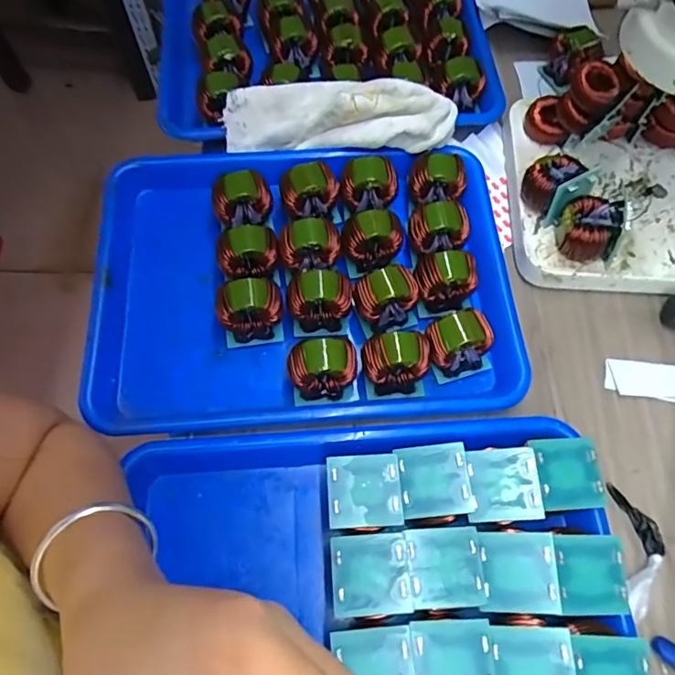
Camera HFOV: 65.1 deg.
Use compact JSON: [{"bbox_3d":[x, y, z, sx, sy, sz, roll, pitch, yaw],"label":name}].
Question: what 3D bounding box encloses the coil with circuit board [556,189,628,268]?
[{"bbox_3d":[0.202,-0.088,0.425,0.043,0.049,0.044,2,65,1],"label":"coil with circuit board"}]

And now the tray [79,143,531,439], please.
[{"bbox_3d":[-0.029,-0.046,0.432,0.331,0.063,0.247,-2,65,-2],"label":"tray"}]

